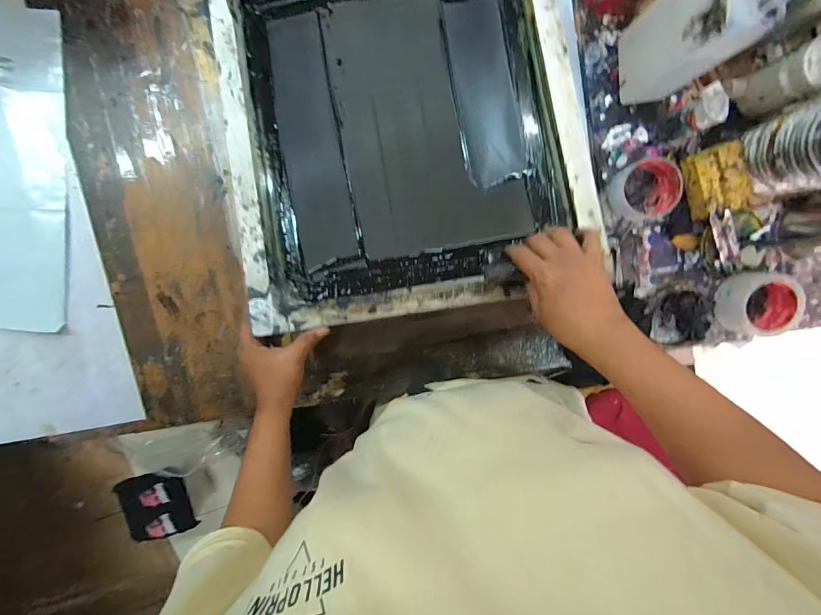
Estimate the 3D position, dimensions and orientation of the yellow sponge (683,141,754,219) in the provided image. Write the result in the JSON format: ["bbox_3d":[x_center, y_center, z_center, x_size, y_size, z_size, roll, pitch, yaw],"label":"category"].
[{"bbox_3d":[0.443,-0.182,0.542,0.077,0.022,0.094,-18,96,2],"label":"yellow sponge"}]

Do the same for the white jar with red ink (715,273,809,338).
[{"bbox_3d":[0.536,-0.005,0.582,0.098,0.047,0.095,0,96,0],"label":"white jar with red ink"}]

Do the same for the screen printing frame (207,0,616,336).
[{"bbox_3d":[-0.020,-0.266,0.509,0.444,0.077,0.541,-9,90,2],"label":"screen printing frame"}]

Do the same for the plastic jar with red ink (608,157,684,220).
[{"bbox_3d":[0.348,-0.174,0.561,0.084,0.060,0.076,14,96,-1],"label":"plastic jar with red ink"}]

